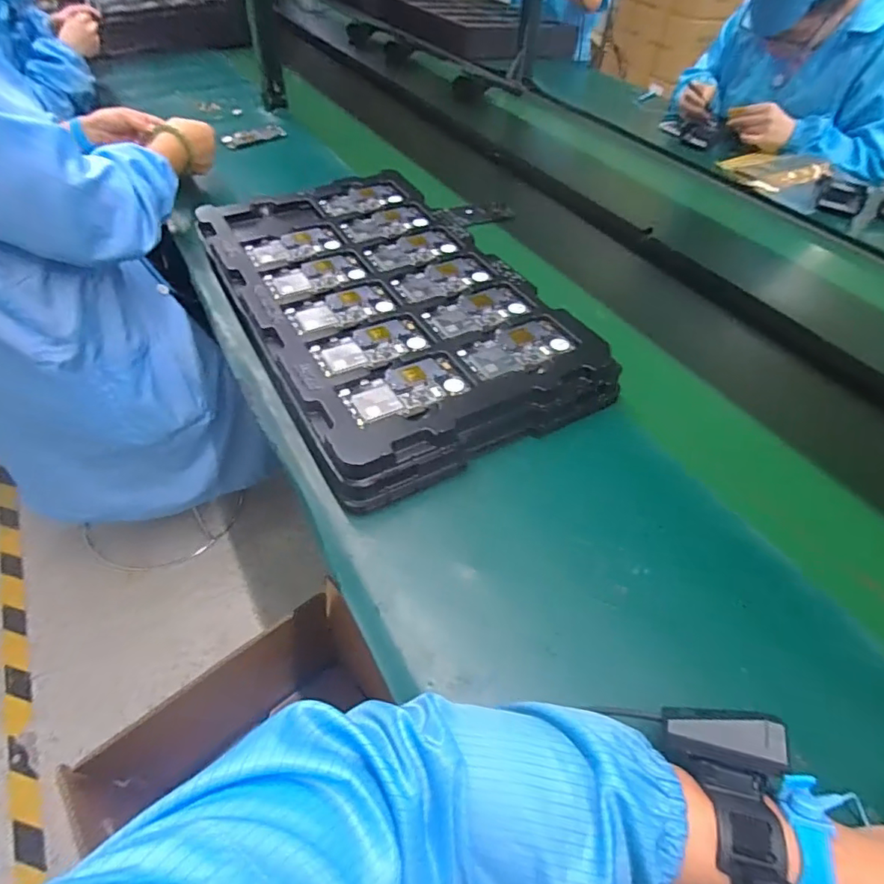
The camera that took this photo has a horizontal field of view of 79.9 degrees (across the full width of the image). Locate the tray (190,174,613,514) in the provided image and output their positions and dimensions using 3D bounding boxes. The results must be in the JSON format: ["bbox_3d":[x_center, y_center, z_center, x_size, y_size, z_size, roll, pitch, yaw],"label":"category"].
[{"bbox_3d":[-0.082,-0.186,0.683,0.333,0.058,0.564,-21,53,-21],"label":"tray"}]

